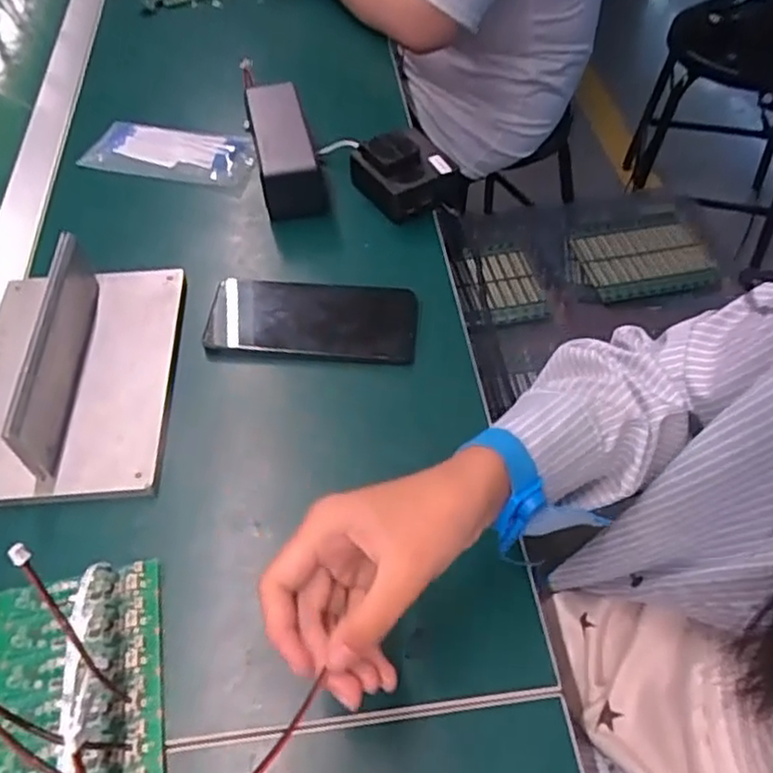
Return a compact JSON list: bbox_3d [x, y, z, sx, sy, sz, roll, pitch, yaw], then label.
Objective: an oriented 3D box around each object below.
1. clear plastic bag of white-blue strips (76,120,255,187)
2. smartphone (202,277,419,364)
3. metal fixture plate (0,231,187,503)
[{"bbox_3d":[-0.210,-0.231,0.680,0.173,0.024,0.073,11,54,12],"label":"clear plastic bag of white-blue strips"},{"bbox_3d":[-0.055,-0.053,0.524,0.155,0.009,0.068,4,65,-1],"label":"smartphone"},{"bbox_3d":[-0.230,-0.024,0.478,0.143,0.054,0.198,-5,52,-1],"label":"metal fixture plate"}]

